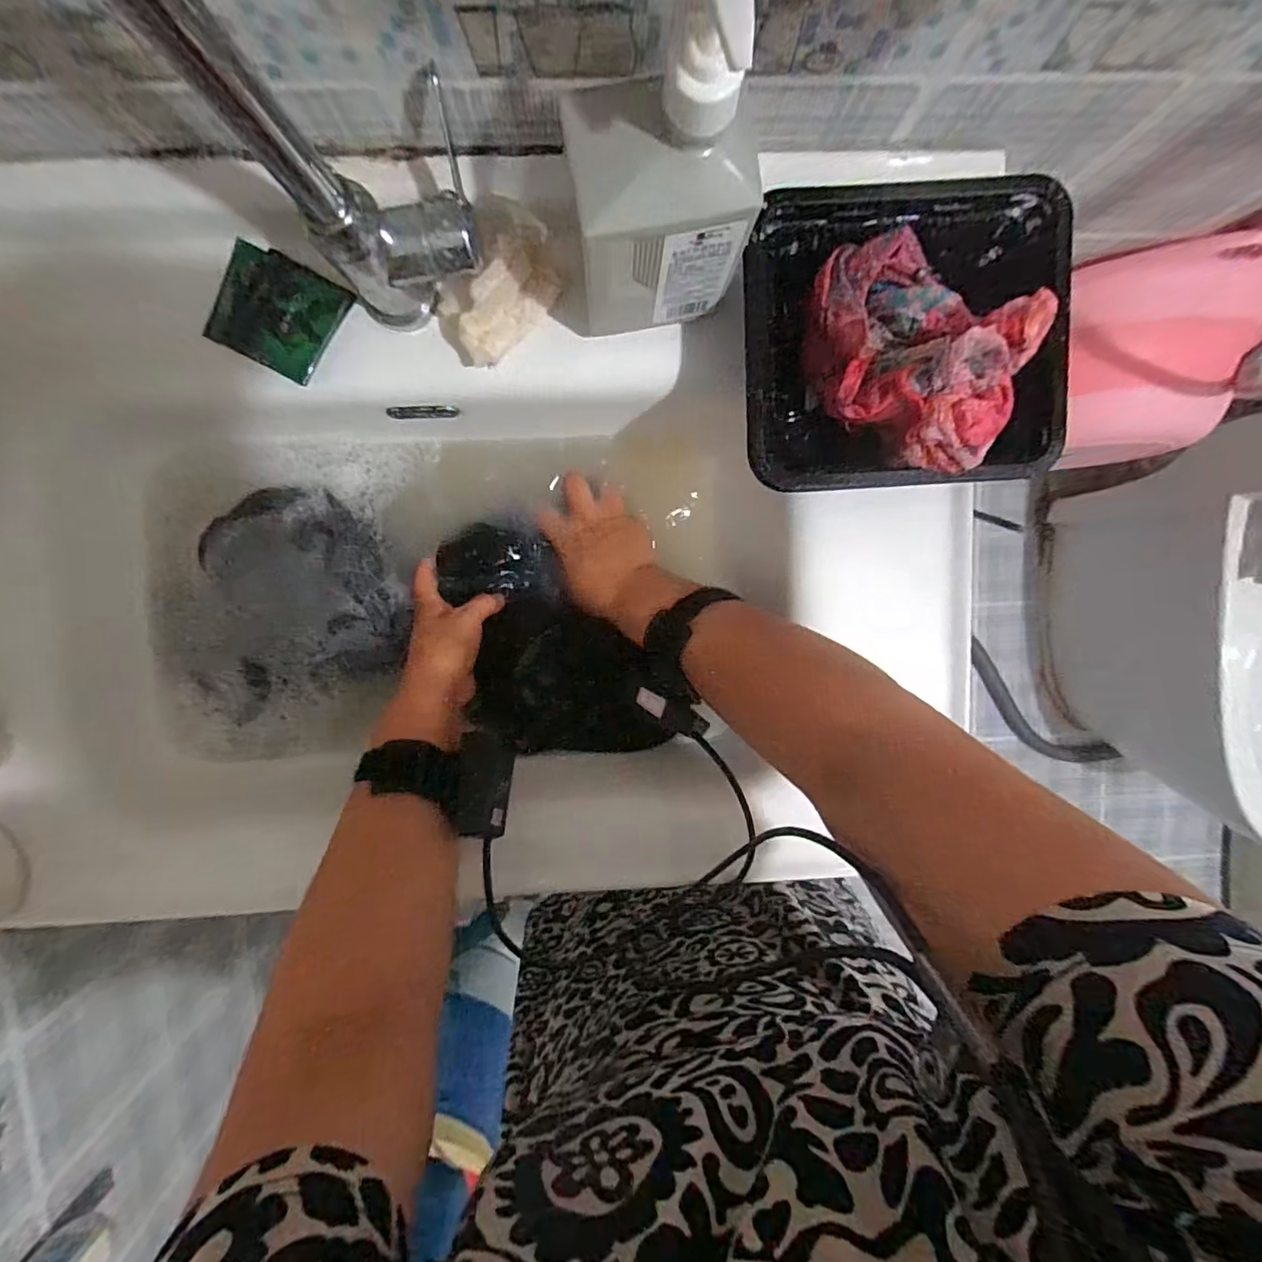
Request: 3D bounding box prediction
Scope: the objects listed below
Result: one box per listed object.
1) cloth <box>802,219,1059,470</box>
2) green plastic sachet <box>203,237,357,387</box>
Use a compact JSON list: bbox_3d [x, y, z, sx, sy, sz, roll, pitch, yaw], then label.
[{"bbox_3d":[0.167,-0.163,0.333,0.145,0.069,0.101,45,92,-6],"label":"cloth"},{"bbox_3d":[-0.234,-0.211,0.369,0.082,0.013,0.070,26,94,-5],"label":"green plastic sachet"}]

